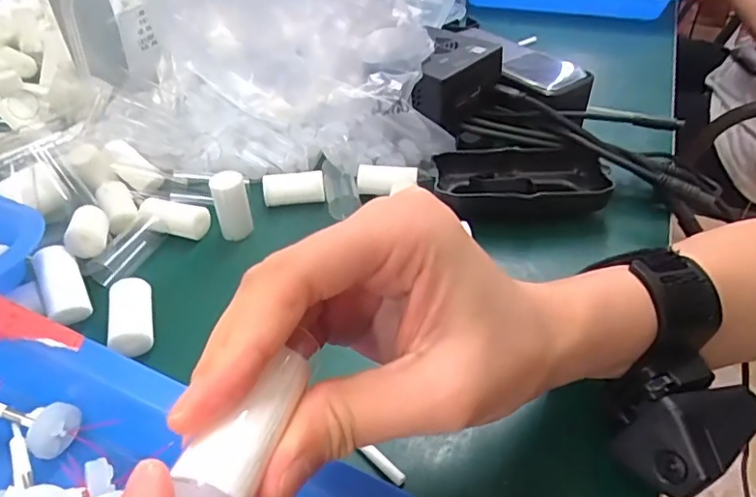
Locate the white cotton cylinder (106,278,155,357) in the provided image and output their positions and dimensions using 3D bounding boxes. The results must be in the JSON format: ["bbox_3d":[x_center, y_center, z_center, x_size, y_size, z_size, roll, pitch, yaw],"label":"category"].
[{"bbox_3d":[-0.129,0.037,0.288,0.021,0.019,0.044,-13,43,-13],"label":"white cotton cylinder"}]

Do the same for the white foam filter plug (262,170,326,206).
[{"bbox_3d":[-0.056,-0.042,0.368,0.041,0.016,0.016,-8,42,-8],"label":"white foam filter plug"}]

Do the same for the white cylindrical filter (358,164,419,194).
[{"bbox_3d":[0.006,-0.046,0.371,0.040,0.017,0.012,6,42,8],"label":"white cylindrical filter"}]

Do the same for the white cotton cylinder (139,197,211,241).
[{"bbox_3d":[-0.129,-0.019,0.349,0.043,0.024,0.022,5,42,7],"label":"white cotton cylinder"}]

